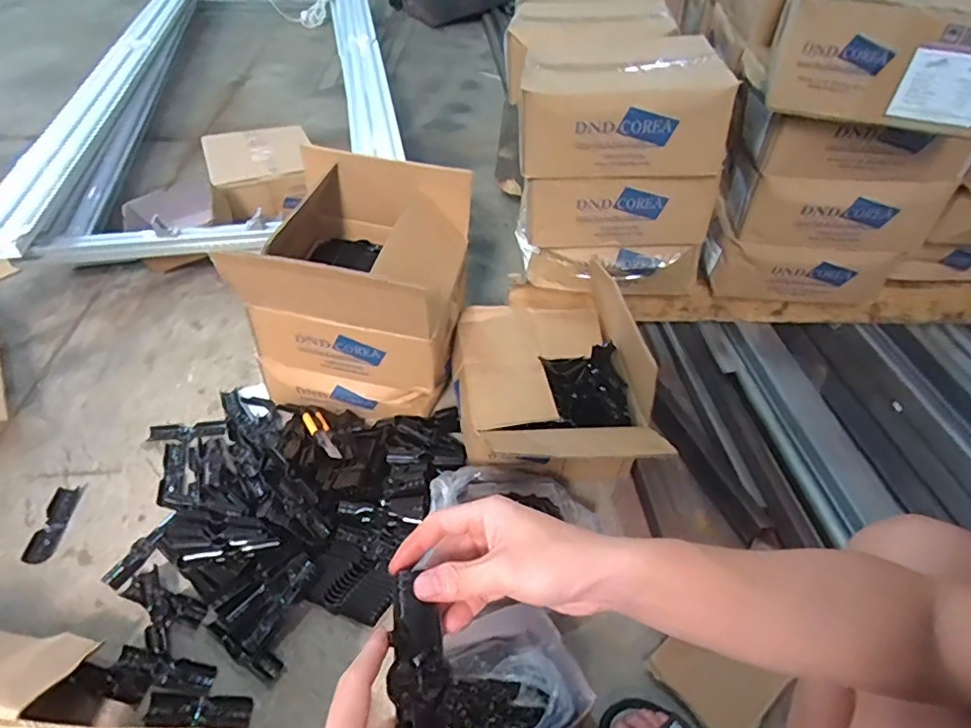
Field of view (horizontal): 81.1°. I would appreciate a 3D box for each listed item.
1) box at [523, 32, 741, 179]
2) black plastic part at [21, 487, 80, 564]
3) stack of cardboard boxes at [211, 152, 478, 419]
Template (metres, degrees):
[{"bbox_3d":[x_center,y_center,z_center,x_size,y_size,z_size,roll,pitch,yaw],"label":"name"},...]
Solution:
[{"bbox_3d":[0.222,-0.422,0.920,0.309,0.158,0.233,5,44,2],"label":"box"},{"bbox_3d":[-0.682,0.251,0.894,0.039,0.016,0.127,-1,44,-5],"label":"black plastic part"},{"bbox_3d":[-0.230,-0.118,0.986,0.348,0.358,0.312,9,44,5],"label":"stack of cardboard boxes"}]

